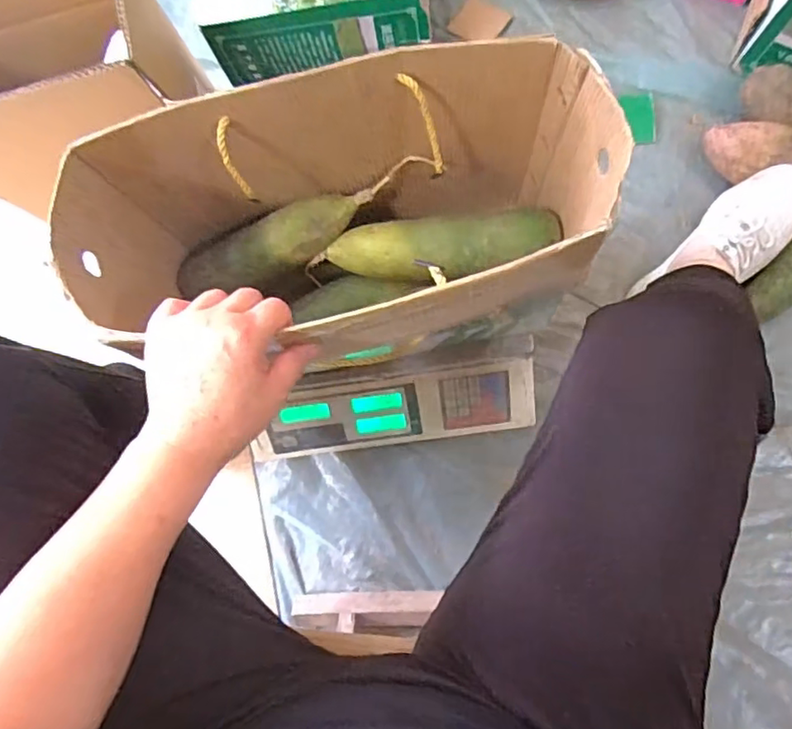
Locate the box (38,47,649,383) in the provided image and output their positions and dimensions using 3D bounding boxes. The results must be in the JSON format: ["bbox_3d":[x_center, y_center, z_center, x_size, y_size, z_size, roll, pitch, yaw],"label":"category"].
[{"bbox_3d":[-0.035,-0.100,0.493,0.384,0.209,0.185,-11,81,4],"label":"box"}]

